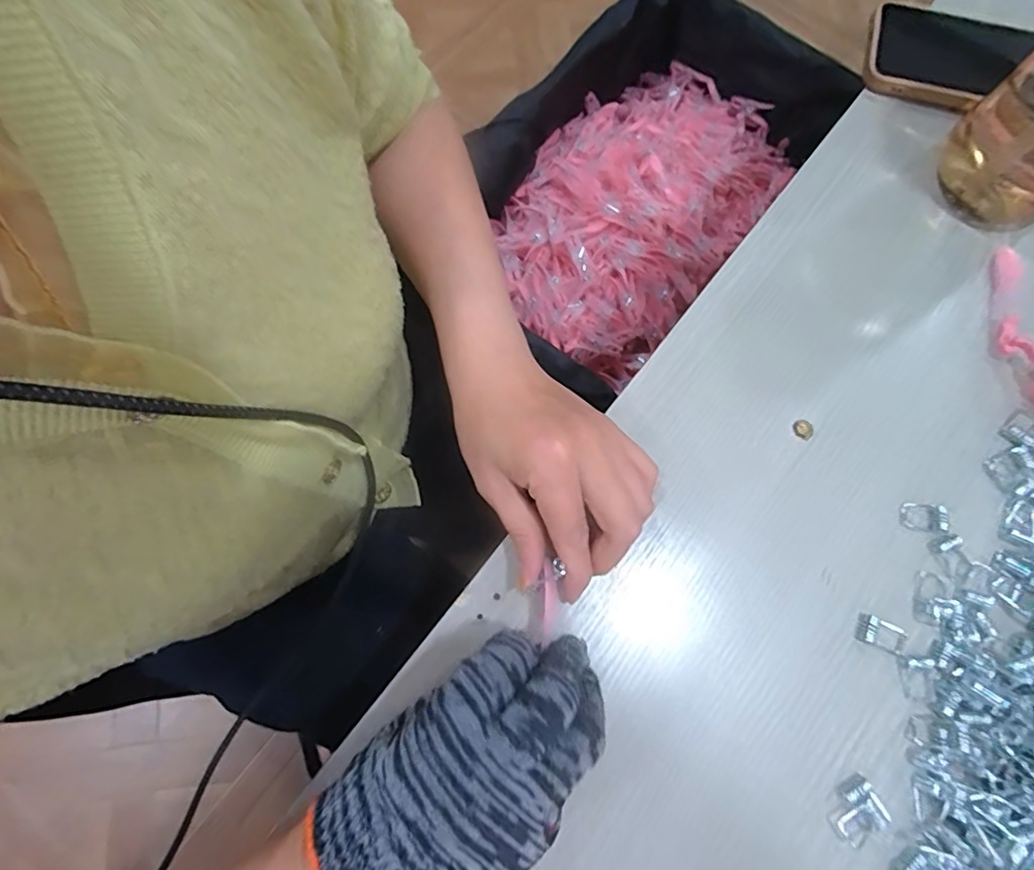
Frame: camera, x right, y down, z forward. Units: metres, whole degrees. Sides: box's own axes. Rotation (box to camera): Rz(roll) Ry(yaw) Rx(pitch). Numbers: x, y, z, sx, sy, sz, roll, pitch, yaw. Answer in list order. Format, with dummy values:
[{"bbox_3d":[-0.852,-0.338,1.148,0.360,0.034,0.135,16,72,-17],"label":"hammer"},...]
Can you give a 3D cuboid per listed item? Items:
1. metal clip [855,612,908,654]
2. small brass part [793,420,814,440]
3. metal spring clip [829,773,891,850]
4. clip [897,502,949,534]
[{"bbox_3d":[0.191,0.104,0.278,0.024,0.006,0.015,21,76,5],"label":"metal clip"},{"bbox_3d":[0.167,-0.003,0.310,0.011,0.004,0.012,0,75,-1],"label":"small brass part"},{"bbox_3d":[0.163,0.181,0.256,0.026,0.010,0.025,-35,79,-9],"label":"metal spring clip"},{"bbox_3d":[0.225,0.046,0.294,0.024,0.006,0.016,10,76,2],"label":"clip"}]

